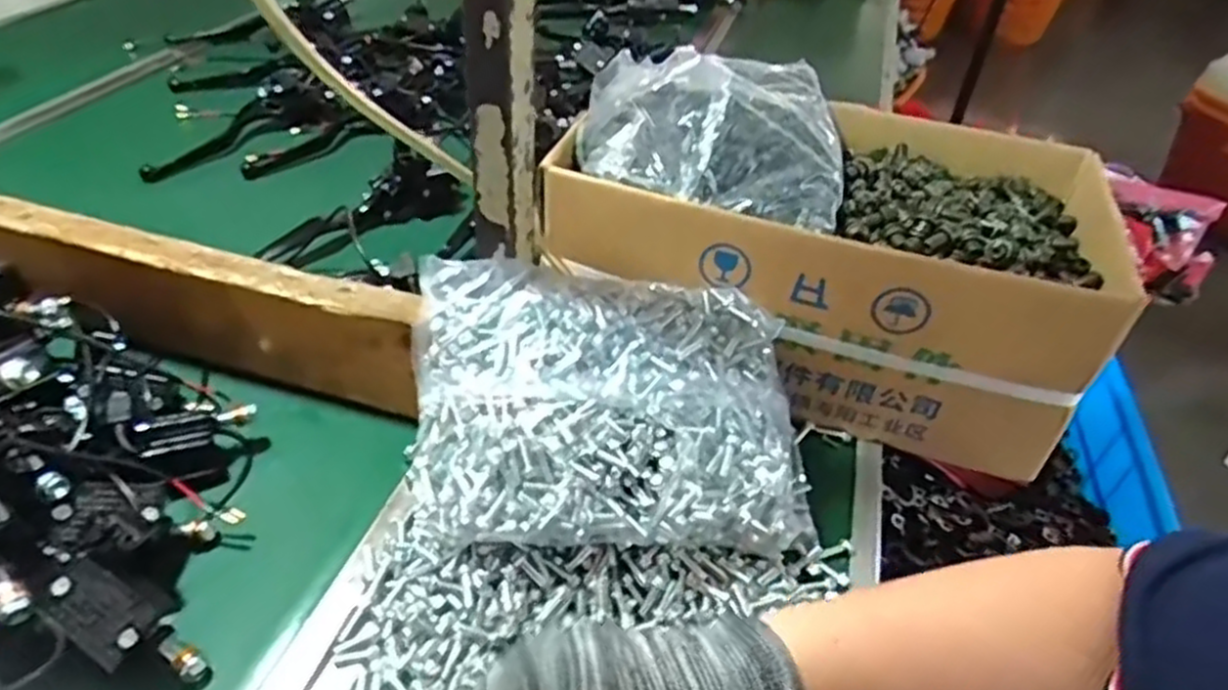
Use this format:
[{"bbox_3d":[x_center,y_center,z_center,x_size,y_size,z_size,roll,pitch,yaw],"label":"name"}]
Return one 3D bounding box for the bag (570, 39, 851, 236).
[{"bbox_3d":[0.083,-0.181,0.570,0.194,0.066,0.212,15,42,12],"label":"bag"}]

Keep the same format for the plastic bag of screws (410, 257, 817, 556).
[{"bbox_3d":[0.002,0.039,0.482,0.246,0.073,0.177,1,66,-9],"label":"plastic bag of screws"}]

